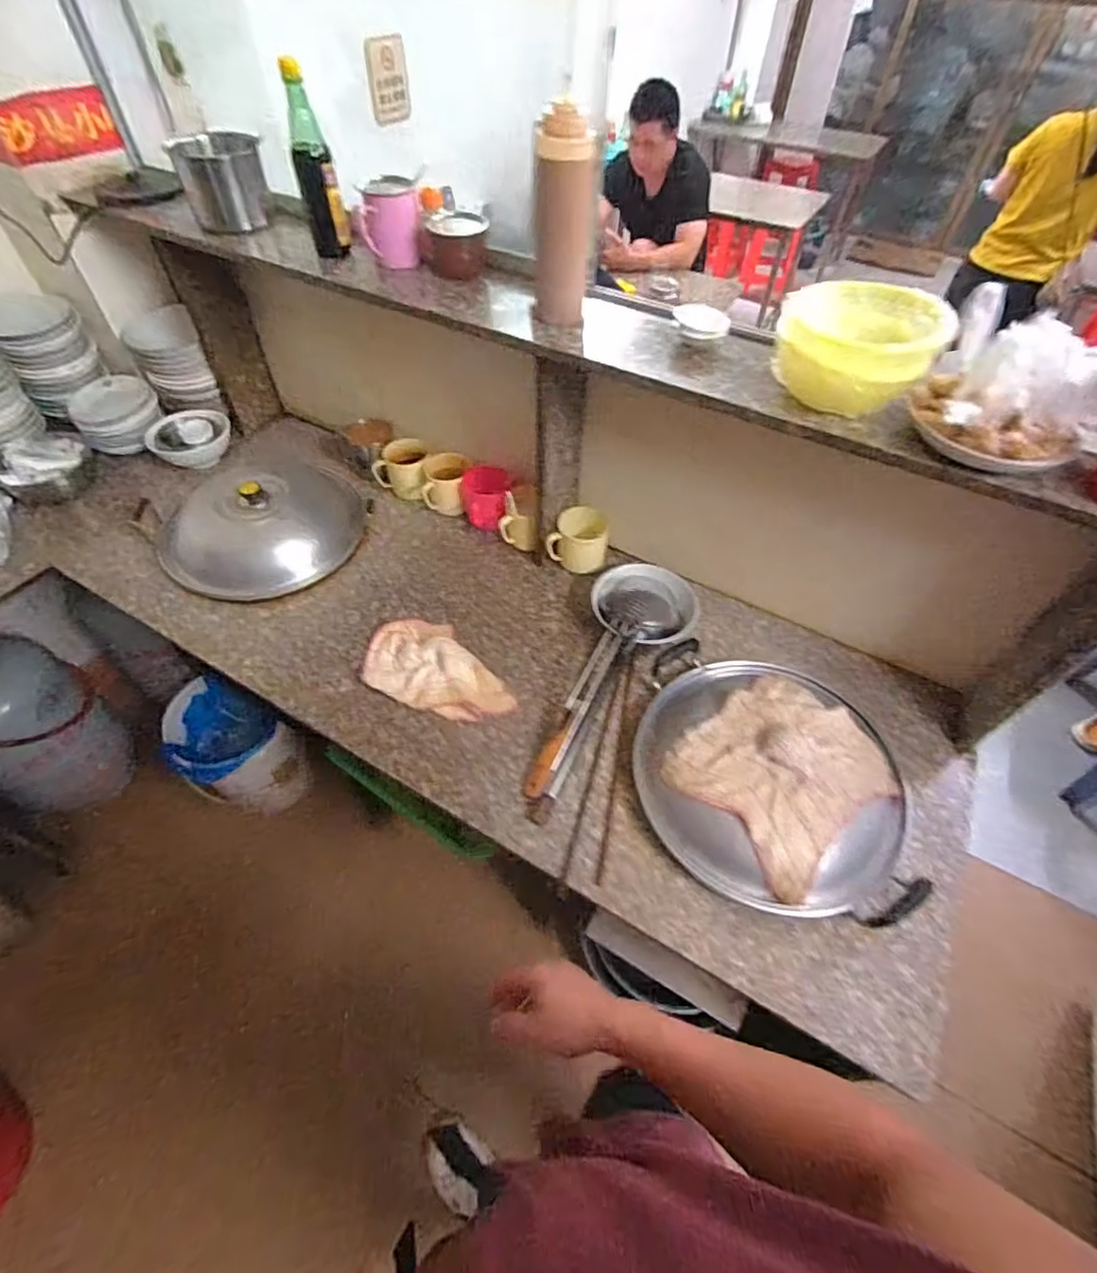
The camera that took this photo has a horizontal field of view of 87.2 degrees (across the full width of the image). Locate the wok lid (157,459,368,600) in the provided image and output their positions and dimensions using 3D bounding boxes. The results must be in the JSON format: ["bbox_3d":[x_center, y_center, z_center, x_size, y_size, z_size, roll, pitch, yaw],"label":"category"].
[{"bbox_3d":[-0.598,-0.264,1.153,0.359,0.121,0.404,-37,62,-26],"label":"wok lid"}]

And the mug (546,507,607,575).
[{"bbox_3d":[0.064,-0.196,1.137,0.108,0.091,0.110,11,53,7],"label":"mug"}]

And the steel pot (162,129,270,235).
[{"bbox_3d":[-0.561,-0.793,1.007,0.127,0.121,0.110,-8,53,-8],"label":"steel pot"}]

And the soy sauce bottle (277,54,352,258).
[{"bbox_3d":[-0.357,-0.718,0.883,0.058,0.230,0.063,-12,54,-11],"label":"soy sauce bottle"}]

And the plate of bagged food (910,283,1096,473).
[{"bbox_3d":[0.496,-0.257,0.598,0.182,0.118,0.178,1,53,-1],"label":"plate of bagged food"}]

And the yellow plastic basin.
[{"bbox_3d":[0.360,-0.342,0.683,0.176,0.089,0.159,33,59,21],"label":"yellow plastic basin"}]

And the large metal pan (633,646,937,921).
[{"bbox_3d":[0.325,0.190,0.840,0.369,0.112,0.369,1,53,-1],"label":"large metal pan"}]

